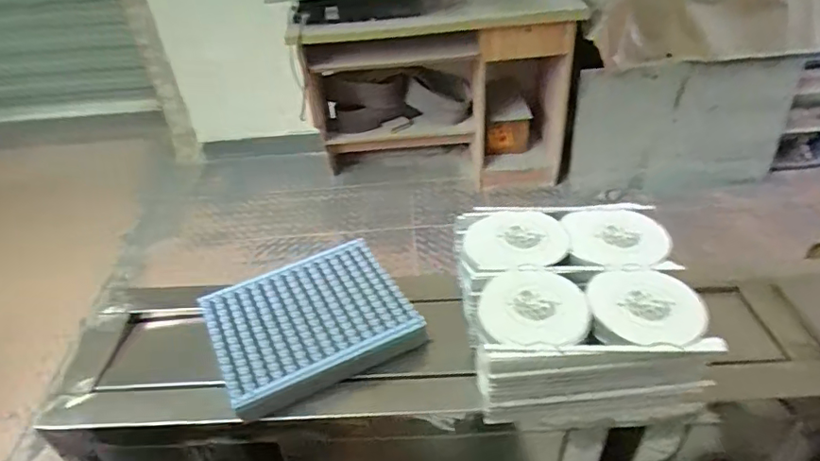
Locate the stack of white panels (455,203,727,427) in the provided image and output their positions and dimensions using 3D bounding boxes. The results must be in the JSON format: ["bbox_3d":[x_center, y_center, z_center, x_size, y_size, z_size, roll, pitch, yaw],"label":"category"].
[{"bbox_3d":[0.111,0.058,0.392,0.139,0.096,0.149,-4,40,0],"label":"stack of white panels"}]

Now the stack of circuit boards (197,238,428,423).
[{"bbox_3d":[-0.081,0.075,0.443,0.149,0.029,0.122,-23,43,-22],"label":"stack of circuit boards"}]

